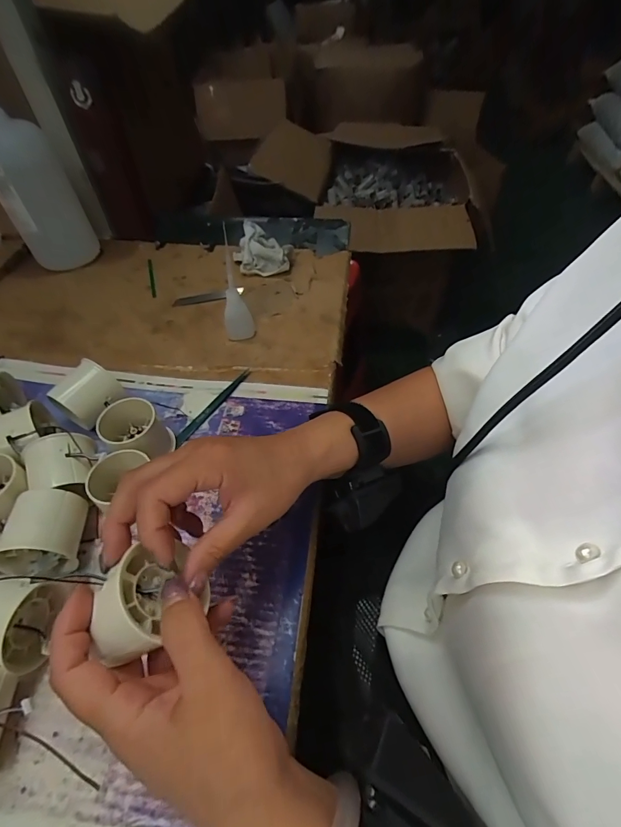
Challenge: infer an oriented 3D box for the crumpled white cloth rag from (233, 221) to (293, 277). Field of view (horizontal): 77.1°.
[{"bbox_3d":[-0.073,-0.252,0.585,0.087,0.045,0.097,-5,51,-6],"label":"crumpled white cloth rag"}]

